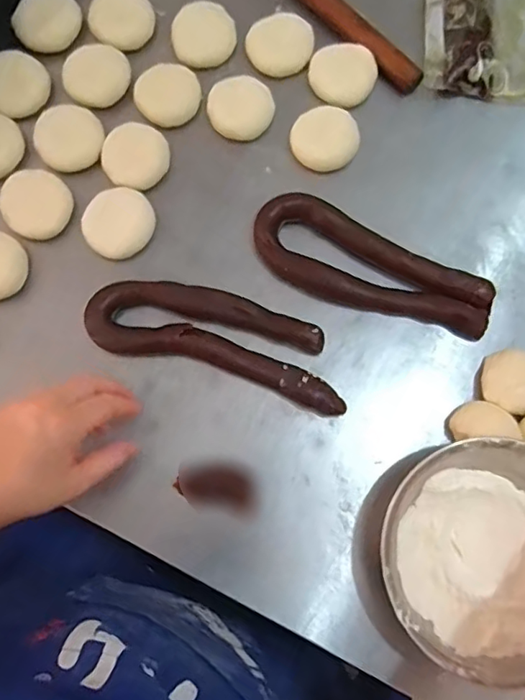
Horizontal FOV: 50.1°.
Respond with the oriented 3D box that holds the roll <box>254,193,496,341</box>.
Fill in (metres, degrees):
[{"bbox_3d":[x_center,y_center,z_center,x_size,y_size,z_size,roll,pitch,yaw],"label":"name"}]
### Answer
[{"bbox_3d":[0.103,-0.074,0.547,0.237,0.032,0.080,27,78,5],"label":"roll"}]

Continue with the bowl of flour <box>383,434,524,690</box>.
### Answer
[{"bbox_3d":[0.192,0.173,0.482,0.180,0.050,0.188,0,77,-1],"label":"bowl of flour"}]

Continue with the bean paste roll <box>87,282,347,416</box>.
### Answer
[{"bbox_3d":[-0.039,-0.011,0.531,0.243,0.023,0.078,16,78,3],"label":"bean paste roll"}]

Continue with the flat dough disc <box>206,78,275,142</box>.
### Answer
[{"bbox_3d":[-0.022,-0.249,0.577,0.067,0.016,0.060,-3,77,-2],"label":"flat dough disc"}]

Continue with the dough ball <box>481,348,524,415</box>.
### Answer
[{"bbox_3d":[0.242,0.030,0.528,0.062,0.034,0.060,0,77,-1],"label":"dough ball"}]

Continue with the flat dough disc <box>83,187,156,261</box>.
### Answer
[{"bbox_3d":[-0.142,-0.125,0.551,0.062,0.023,0.068,0,77,-1],"label":"flat dough disc"}]

